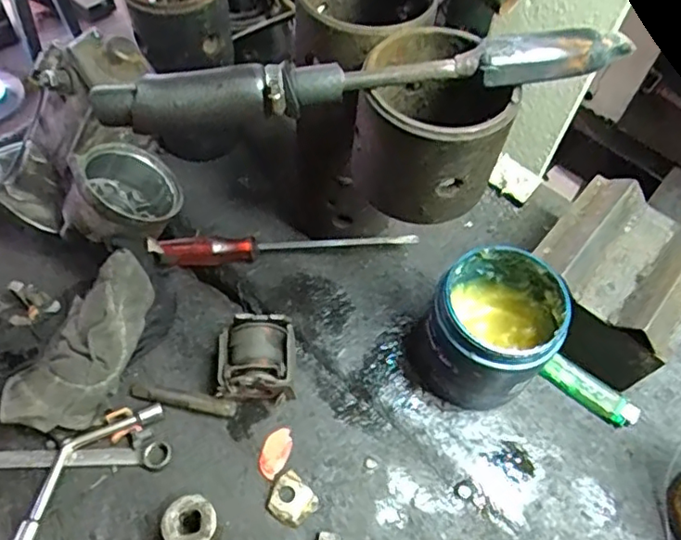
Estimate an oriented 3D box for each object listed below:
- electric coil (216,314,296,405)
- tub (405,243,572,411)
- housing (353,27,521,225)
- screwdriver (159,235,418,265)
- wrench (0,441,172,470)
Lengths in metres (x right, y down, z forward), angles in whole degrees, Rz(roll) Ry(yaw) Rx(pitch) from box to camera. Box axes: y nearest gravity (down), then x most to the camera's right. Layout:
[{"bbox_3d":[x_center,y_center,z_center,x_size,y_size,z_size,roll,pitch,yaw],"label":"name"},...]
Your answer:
[{"bbox_3d":[-0.064,0.069,0.457,0.058,0.046,0.060,-2,58,-2],"label":"electric coil"},{"bbox_3d":[0.110,0.045,0.441,0.095,0.100,0.090,0,58,0],"label":"tub"},{"bbox_3d":[0.056,-0.087,0.354,0.083,0.093,0.086,1,58,-2],"label":"housing"},{"bbox_3d":[-0.044,-0.019,0.520,0.218,0.023,0.023,-3,58,-2],"label":"screwdriver"},{"bbox_3d":[-0.210,0.139,0.436,0.166,0.007,0.023,-3,58,-2],"label":"wrench"}]

